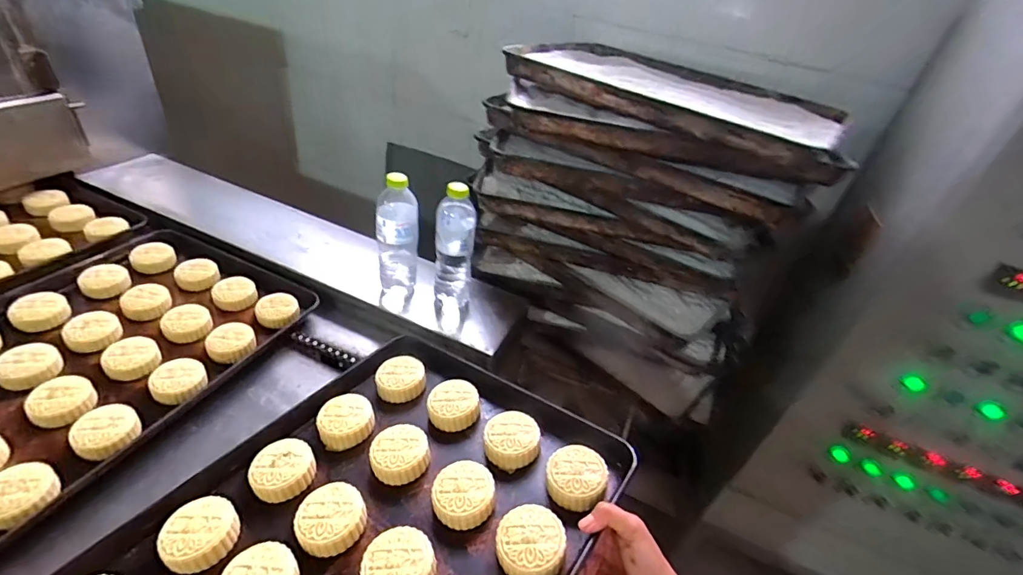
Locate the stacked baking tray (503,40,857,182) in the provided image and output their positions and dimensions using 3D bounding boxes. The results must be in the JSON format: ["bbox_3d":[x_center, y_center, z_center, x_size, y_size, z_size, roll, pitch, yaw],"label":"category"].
[{"bbox_3d":[0.323,-0.374,0.914,0.623,0.065,0.415,33,43,26],"label":"stacked baking tray"}]

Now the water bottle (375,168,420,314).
[{"bbox_3d":[-0.194,-0.078,0.802,0.068,0.231,0.062,7,33,4],"label":"water bottle"}]

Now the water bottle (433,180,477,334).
[{"bbox_3d":[-0.098,-0.046,0.801,0.070,0.253,0.068,-2,34,-9],"label":"water bottle"}]

